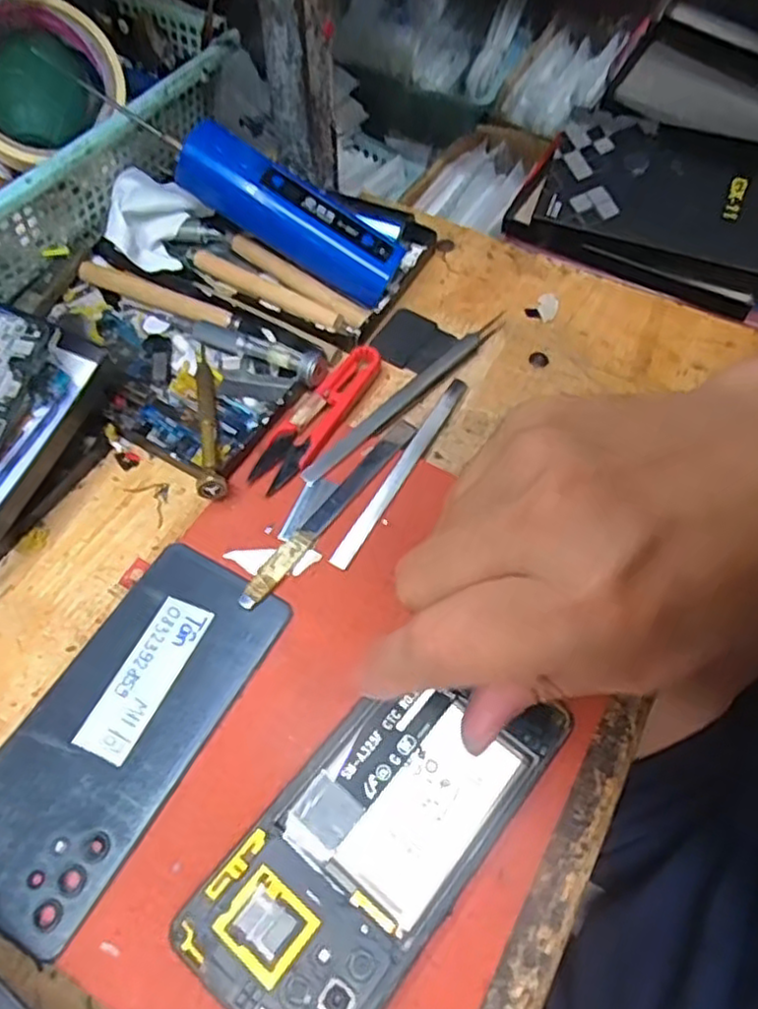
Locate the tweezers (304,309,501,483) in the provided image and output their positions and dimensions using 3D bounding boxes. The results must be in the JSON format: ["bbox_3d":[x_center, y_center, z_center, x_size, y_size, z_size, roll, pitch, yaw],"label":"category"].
[{"bbox_3d":[0.017,-0.061,0.377,0.010,0.006,0.155,40,67,20],"label":"tweezers"}]

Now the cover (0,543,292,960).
[{"bbox_3d":[-0.107,0.089,0.287,0.070,0.006,0.153,27,63,14],"label":"cover"}]

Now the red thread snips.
[{"bbox_3d":[-0.031,-0.047,0.365,0.023,0.008,0.098,28,63,14],"label":"red thread snips"}]

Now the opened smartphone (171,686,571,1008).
[{"bbox_3d":[0.000,0.120,0.261,0.071,0.004,0.147,36,66,19],"label":"opened smartphone"}]

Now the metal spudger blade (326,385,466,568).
[{"bbox_3d":[0.013,-0.020,0.353,0.010,0.004,0.130,26,63,13],"label":"metal spudger blade"}]

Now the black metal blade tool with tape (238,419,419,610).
[{"bbox_3d":[-0.022,0.001,0.339,0.012,0.004,0.128,33,64,17],"label":"black metal blade tool with tape"}]

